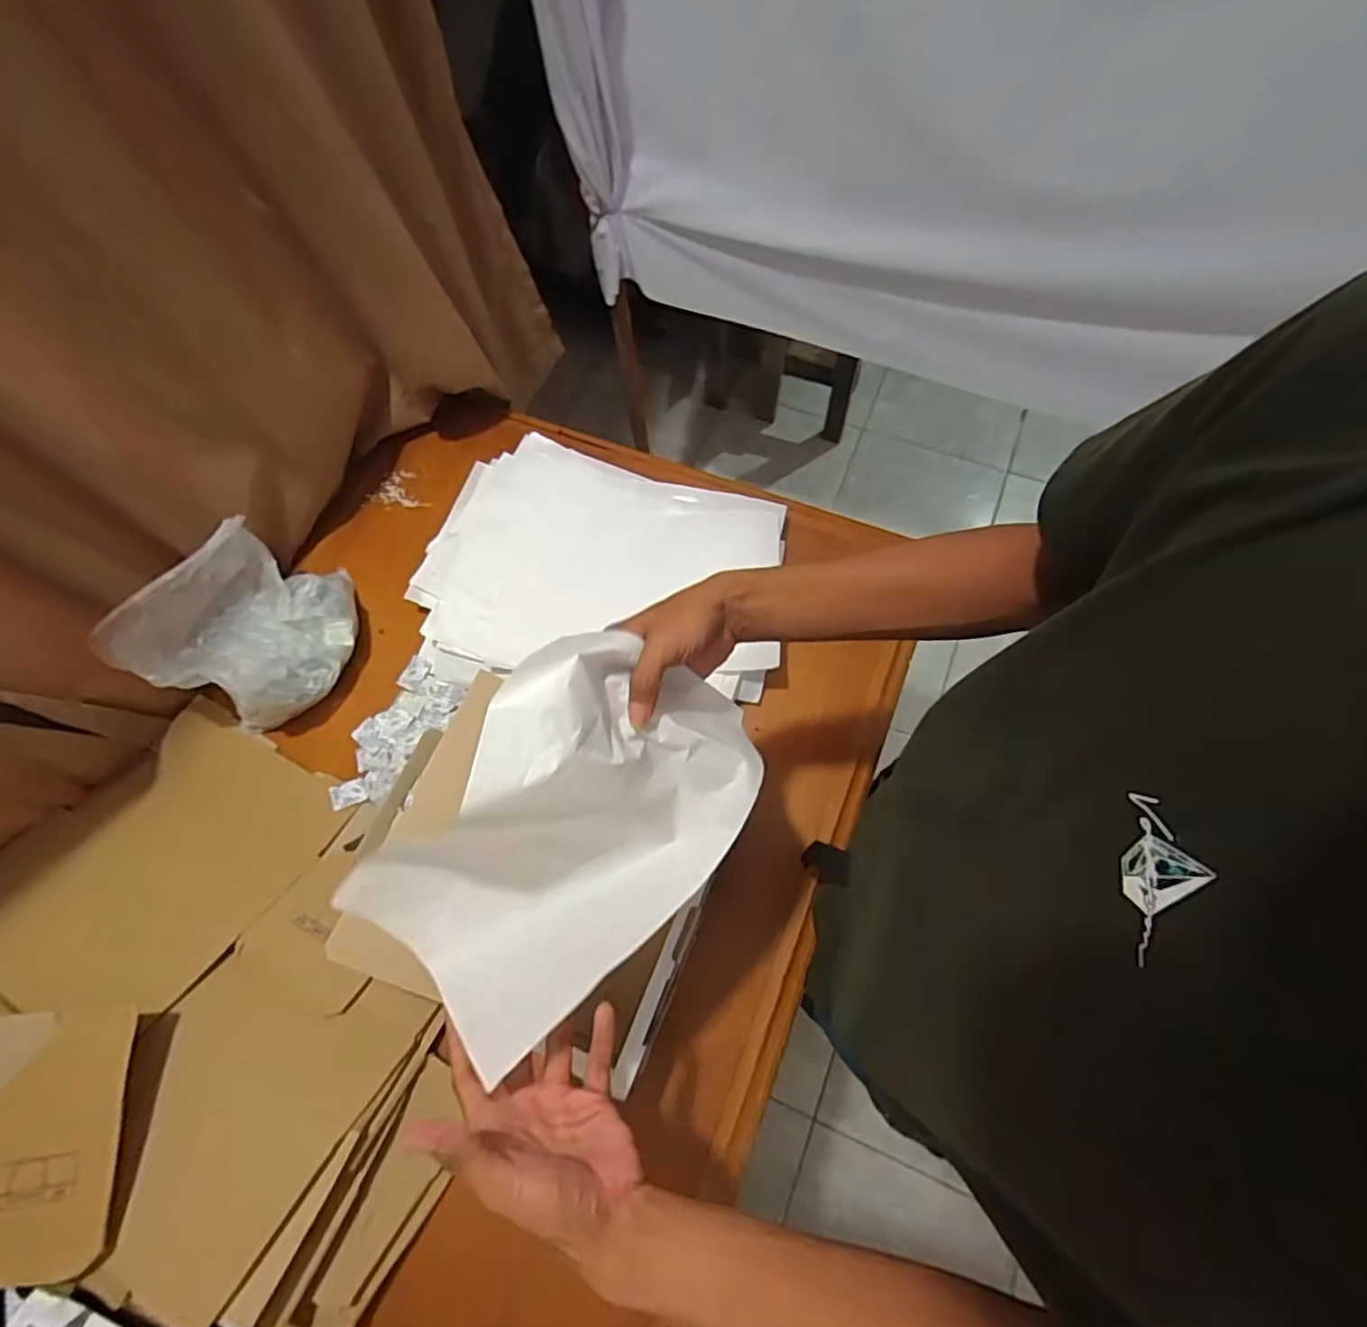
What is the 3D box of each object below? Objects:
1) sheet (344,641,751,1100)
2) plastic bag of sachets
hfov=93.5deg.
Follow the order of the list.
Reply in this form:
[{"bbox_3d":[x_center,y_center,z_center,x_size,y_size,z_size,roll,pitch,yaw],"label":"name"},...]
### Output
[{"bbox_3d":[-0.082,0.113,0.438,0.287,0.131,0.170,-42,73,-12],"label":"sheet"},{"bbox_3d":[-0.482,-0.044,0.719,0.161,0.149,0.208,26,73,12],"label":"plastic bag of sachets"}]

